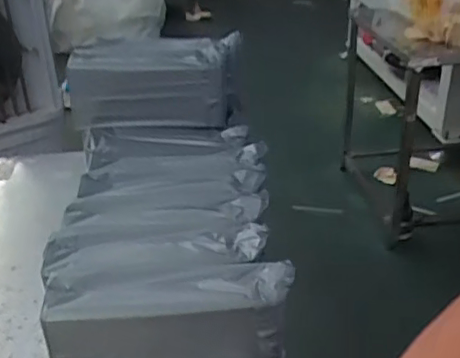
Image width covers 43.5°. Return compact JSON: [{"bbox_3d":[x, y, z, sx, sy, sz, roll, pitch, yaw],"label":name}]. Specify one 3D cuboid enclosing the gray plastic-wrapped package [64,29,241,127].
[{"bbox_3d":[-0.161,-0.207,1.214,0.332,0.145,0.165,-1,30,0],"label":"gray plastic-wrapped package"}]

